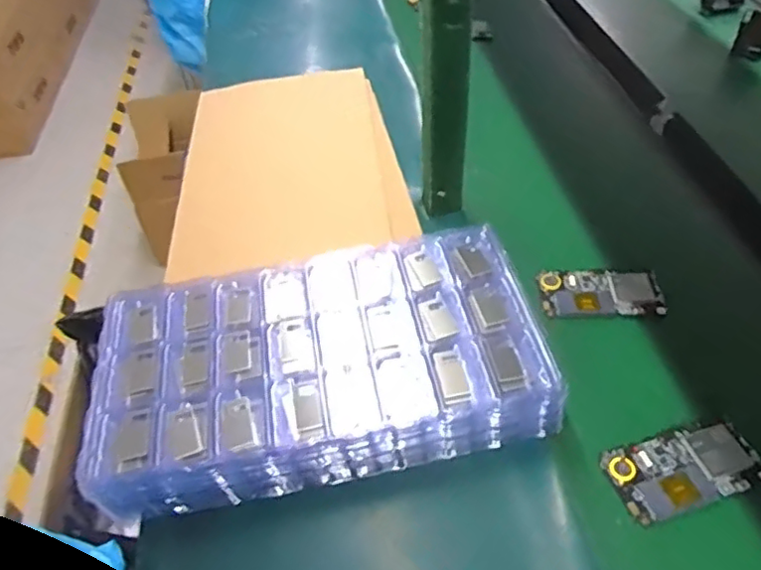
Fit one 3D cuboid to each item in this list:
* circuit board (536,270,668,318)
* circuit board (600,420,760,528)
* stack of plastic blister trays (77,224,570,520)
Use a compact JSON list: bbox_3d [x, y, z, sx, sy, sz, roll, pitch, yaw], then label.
[{"bbox_3d":[0.231,0.008,0.645,0.120,0.009,0.064,-1,46,6],"label":"circuit board"},{"bbox_3d":[0.253,0.152,0.512,0.121,0.008,0.063,-16,47,-8],"label":"circuit board"},{"bbox_3d":[-0.054,0.074,0.570,0.385,0.076,0.206,-11,46,-4],"label":"stack of plastic blister trays"}]

